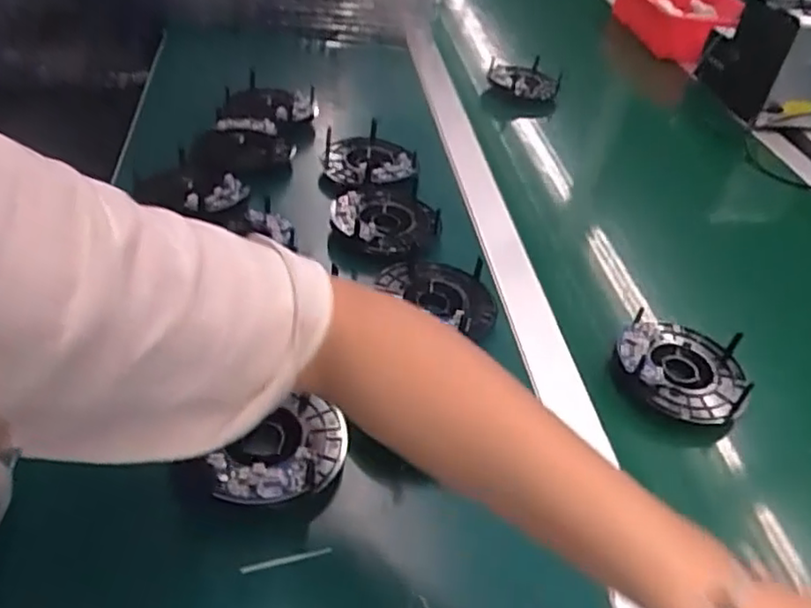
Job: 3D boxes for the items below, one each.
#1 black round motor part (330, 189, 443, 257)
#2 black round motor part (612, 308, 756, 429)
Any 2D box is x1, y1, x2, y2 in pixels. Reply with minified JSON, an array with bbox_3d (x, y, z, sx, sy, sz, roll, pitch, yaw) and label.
[{"bbox_3d":[-0.018,-0.079,0.614,0.093,0.017,0.088,5,41,-4],"label":"black round motor part"},{"bbox_3d":[0.215,0.049,0.520,0.100,0.040,0.105,29,47,23],"label":"black round motor part"}]

